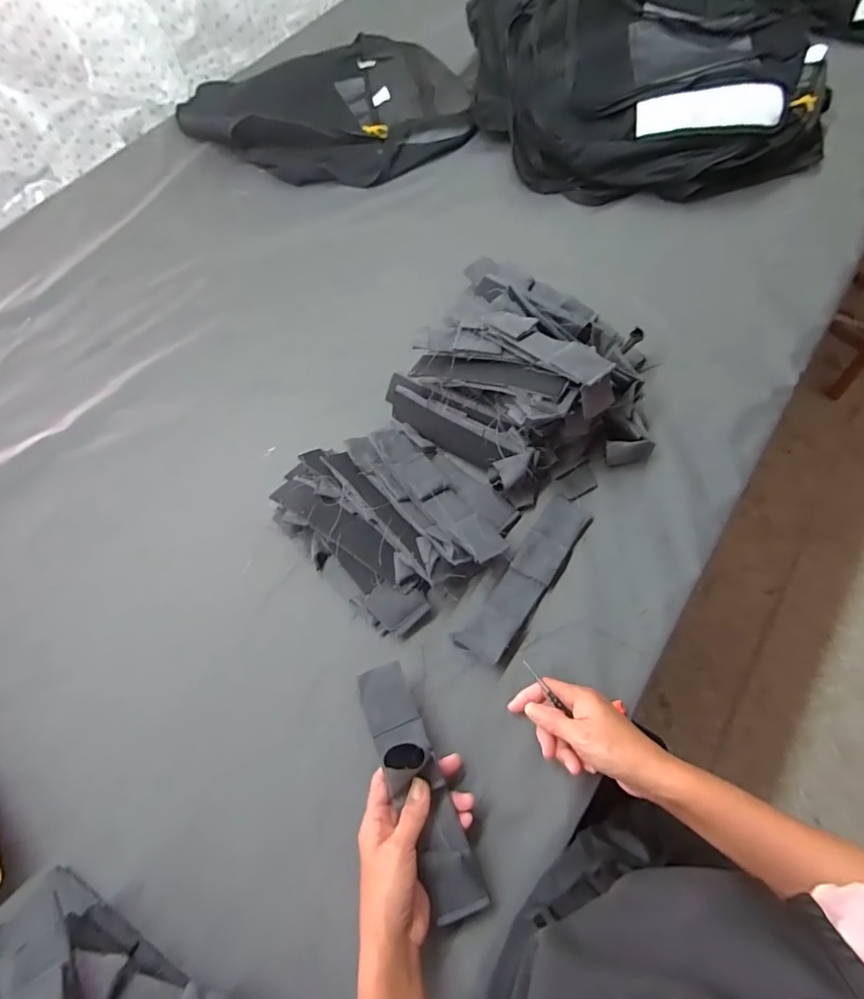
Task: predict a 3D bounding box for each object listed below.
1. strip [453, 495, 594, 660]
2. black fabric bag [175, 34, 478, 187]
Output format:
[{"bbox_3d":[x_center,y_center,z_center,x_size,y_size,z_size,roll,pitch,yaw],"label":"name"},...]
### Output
[{"bbox_3d":[0.102,0.079,0.534,0.052,0.016,0.200,35,70,19],"label":"strip"},{"bbox_3d":[-0.168,-0.750,0.965,0.501,0.060,0.436,-35,66,-13],"label":"black fabric bag"}]

